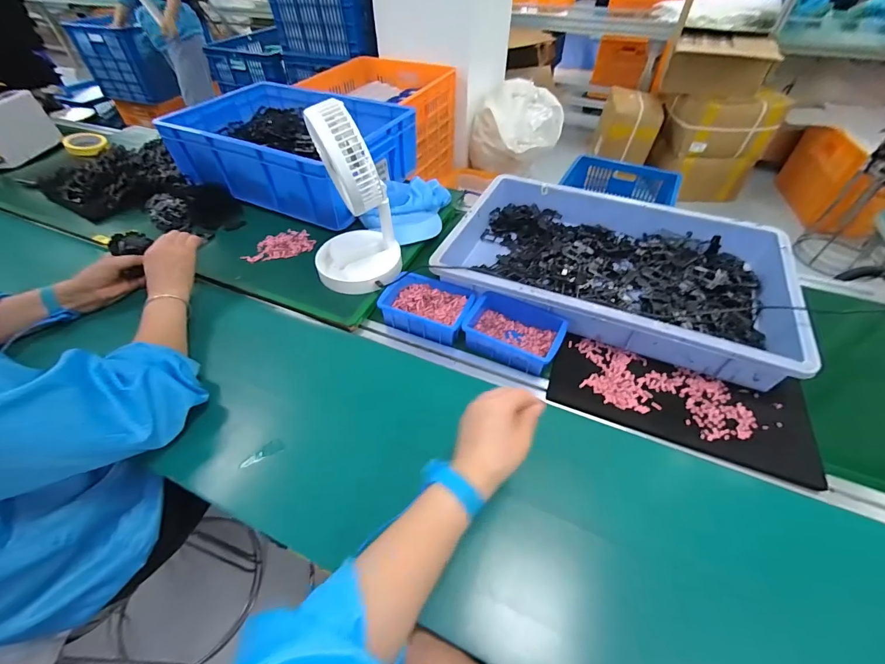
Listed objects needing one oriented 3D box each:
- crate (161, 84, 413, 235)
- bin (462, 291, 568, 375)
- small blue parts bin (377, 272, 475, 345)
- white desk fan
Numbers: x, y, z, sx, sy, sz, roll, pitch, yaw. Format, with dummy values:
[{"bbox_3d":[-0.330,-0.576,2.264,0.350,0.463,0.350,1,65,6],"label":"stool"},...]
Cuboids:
[{"bbox_3d":[-0.335,-0.432,0.875,0.458,0.141,0.345,20,52,18],"label":"crate"},{"bbox_3d":[0.116,-0.004,0.606,0.149,0.044,0.106,21,53,19],"label":"bin"},{"bbox_3d":[-0.026,-0.042,0.661,0.152,0.060,0.102,14,51,14],"label":"small blue parts bin"},{"bbox_3d":[-0.165,-0.224,0.634,0.156,0.282,0.169,-17,50,-13],"label":"white desk fan"}]

